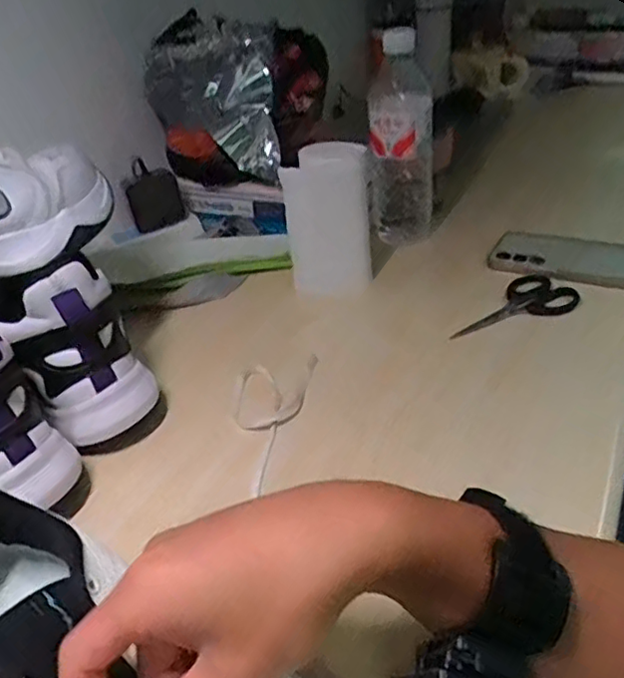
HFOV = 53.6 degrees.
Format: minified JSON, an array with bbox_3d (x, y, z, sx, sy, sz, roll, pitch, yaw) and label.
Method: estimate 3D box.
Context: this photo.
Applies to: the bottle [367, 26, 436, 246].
[{"bbox_3d":[0.099,-0.214,0.674,0.071,0.220,0.055,0,35,8],"label":"bottle"}]

